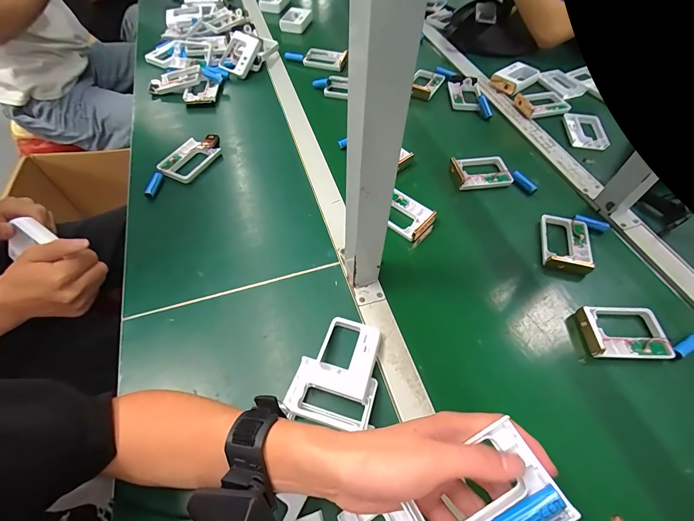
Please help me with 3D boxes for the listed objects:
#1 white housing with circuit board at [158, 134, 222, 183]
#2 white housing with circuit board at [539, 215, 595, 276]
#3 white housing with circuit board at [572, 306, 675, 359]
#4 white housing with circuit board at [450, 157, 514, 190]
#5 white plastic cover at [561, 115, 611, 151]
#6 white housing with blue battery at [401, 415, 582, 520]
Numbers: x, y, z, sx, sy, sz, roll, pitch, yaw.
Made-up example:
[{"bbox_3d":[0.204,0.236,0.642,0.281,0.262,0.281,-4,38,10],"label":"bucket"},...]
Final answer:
[{"bbox_3d":[-0.275,-0.192,0.611,0.070,0.023,0.126,22,59,14],"label":"white housing with circuit board"},{"bbox_3d":[0.333,-0.027,0.512,0.067,0.027,0.101,13,57,9],"label":"white housing with circuit board"},{"bbox_3d":[0.352,0.090,0.433,0.098,0.020,0.069,0,56,0],"label":"white housing with circuit board"},{"bbox_3d":[0.239,-0.159,0.601,0.100,0.025,0.069,-7,56,-5],"label":"white housing with circuit board"},{"bbox_3d":[0.474,-0.259,0.674,0.075,0.010,0.104,8,56,5],"label":"white plastic cover"},{"bbox_3d":[0.091,0.160,0.225,0.091,0.020,0.063,-39,61,3],"label":"white housing with blue battery"}]

